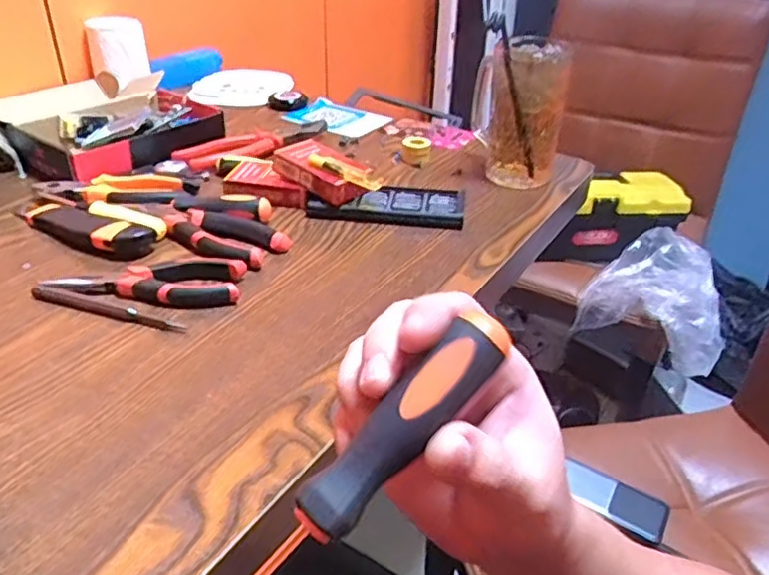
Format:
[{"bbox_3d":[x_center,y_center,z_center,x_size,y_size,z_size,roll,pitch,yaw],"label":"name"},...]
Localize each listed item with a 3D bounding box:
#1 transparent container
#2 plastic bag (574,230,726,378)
[{"bbox_3d":[0.145,-0.197,0.712,0.103,0.153,0.106,9,33,11],"label":"transparent container"},{"bbox_3d":[0.426,0.021,1.038,0.218,0.173,0.105,13,34,17],"label":"plastic bag"}]

